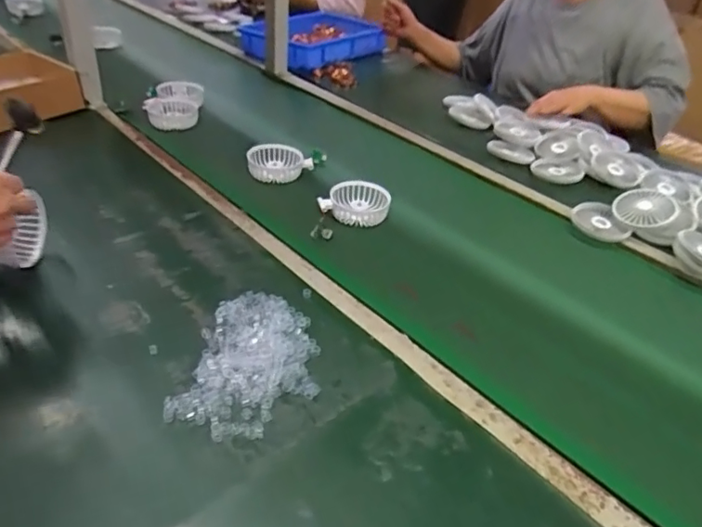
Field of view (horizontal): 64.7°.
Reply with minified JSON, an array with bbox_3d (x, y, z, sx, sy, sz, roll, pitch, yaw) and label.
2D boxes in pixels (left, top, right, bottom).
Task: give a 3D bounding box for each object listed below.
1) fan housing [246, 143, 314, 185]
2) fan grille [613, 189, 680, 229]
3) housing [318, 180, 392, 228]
[{"bbox_3d":[-0.116,-0.165,0.908,0.106,0.034,0.077,1,36,-7],"label":"fan housing"},{"bbox_3d":[0.444,-0.084,0.838,0.079,0.014,0.078,-15,46,16],"label":"fan grille"},{"bbox_3d":[0.007,-0.091,0.831,0.099,0.032,0.083,8,36,3],"label":"housing"}]

